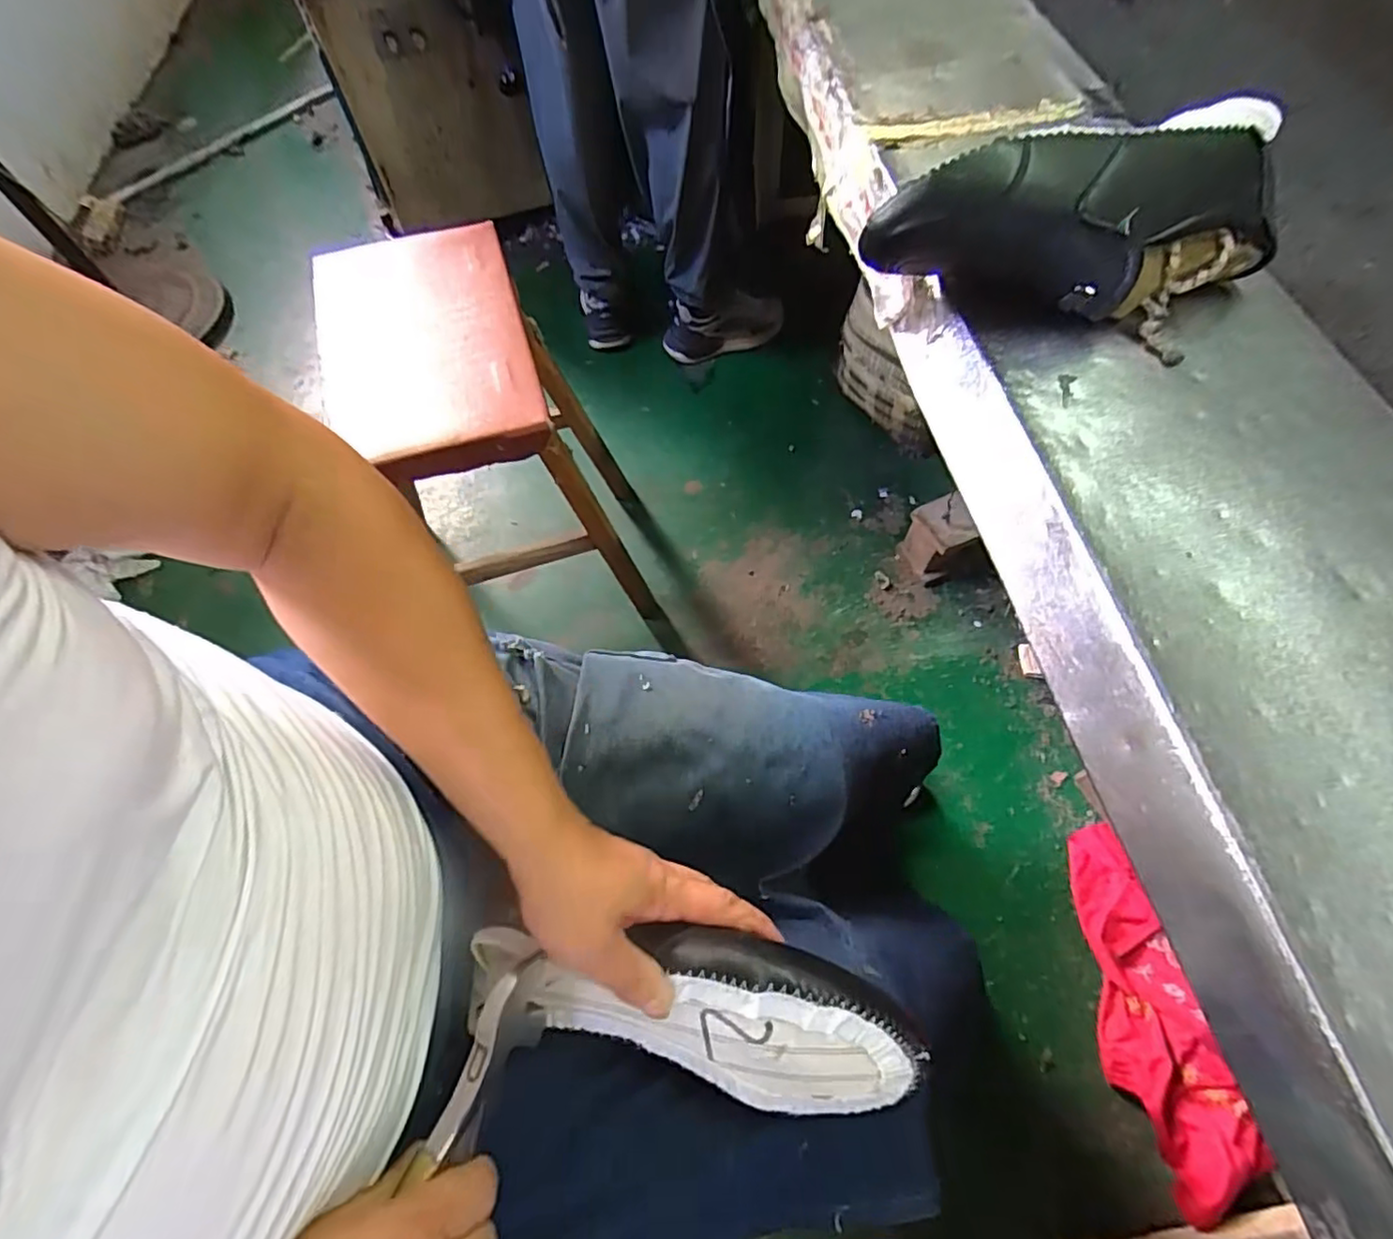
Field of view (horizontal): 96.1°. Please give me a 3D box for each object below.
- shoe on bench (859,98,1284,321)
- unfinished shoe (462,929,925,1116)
[{"bbox_3d":[0.241,-0.238,0.393,0.252,0.086,0.078,-13,63,-5],"label":"shoe on bench"},{"bbox_3d":[-0.006,0.212,0.338,0.244,0.055,0.088,7,101,9],"label":"unfinished shoe"}]

